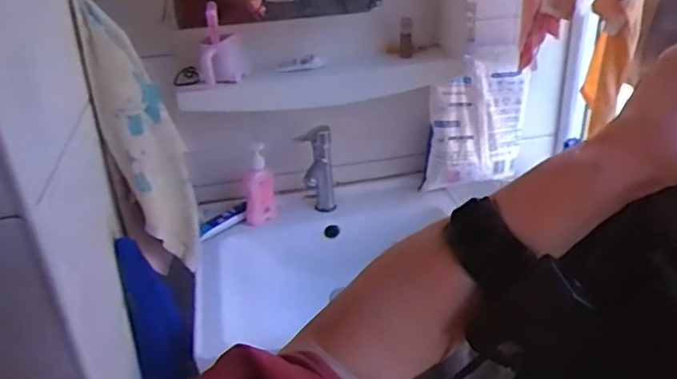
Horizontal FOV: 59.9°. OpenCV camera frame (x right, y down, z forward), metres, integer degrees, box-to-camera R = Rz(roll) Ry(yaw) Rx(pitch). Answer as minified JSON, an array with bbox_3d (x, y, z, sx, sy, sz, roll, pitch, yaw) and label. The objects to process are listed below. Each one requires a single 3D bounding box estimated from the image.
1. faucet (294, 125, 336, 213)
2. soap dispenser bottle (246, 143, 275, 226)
[{"bbox_3d":[-0.045,-0.034,1.270,0.066,0.194,0.063,-2,28,2],"label":"faucet"},{"bbox_3d":[-0.174,-0.012,1.266,0.066,0.166,0.052,-9,28,-10],"label":"soap dispenser bottle"}]

